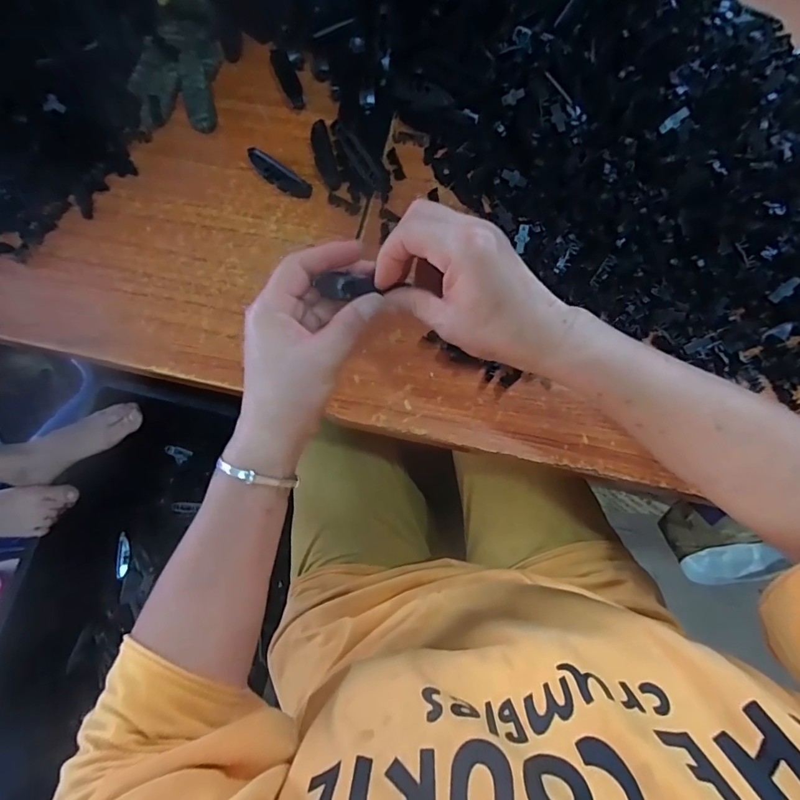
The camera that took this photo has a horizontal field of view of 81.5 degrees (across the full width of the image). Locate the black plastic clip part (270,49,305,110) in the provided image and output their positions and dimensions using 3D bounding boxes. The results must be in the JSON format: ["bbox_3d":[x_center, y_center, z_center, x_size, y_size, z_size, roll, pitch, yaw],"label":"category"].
[{"bbox_3d":[-0.120,-0.344,0.500,0.020,0.016,0.069,-21,77,-5],"label":"black plastic clip part"}]

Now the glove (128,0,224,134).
[{"bbox_3d":[-0.242,-0.365,0.496,0.087,0.044,0.157,-2,76,0],"label":"glove"}]

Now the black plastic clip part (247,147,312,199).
[{"bbox_3d":[-0.124,-0.230,0.473,0.075,0.020,0.019,32,78,8],"label":"black plastic clip part"}]

